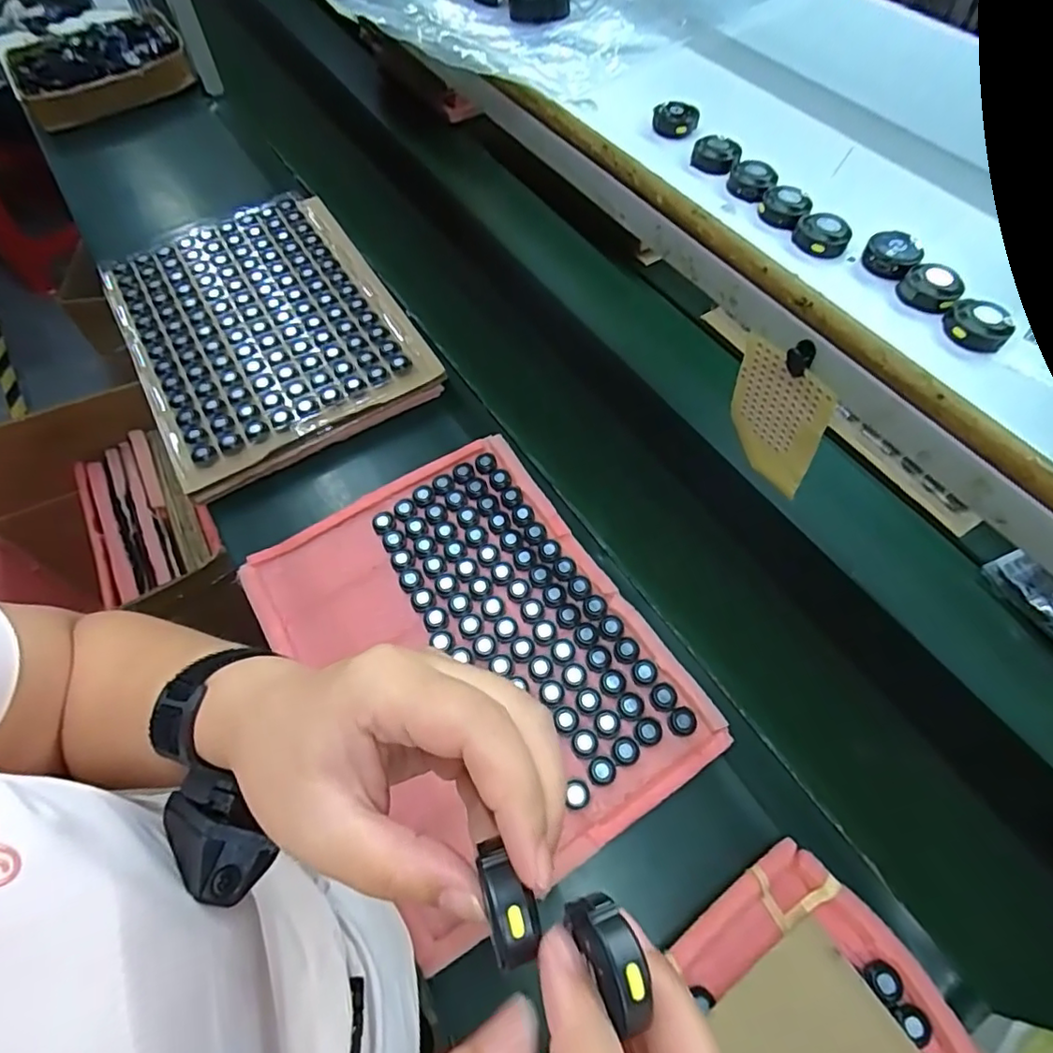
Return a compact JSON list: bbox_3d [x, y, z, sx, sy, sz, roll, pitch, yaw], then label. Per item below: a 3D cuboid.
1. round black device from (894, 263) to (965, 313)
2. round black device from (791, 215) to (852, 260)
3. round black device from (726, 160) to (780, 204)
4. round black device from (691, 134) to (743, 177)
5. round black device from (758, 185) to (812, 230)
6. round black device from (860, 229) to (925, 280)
[{"bbox_3d":[0.222,-0.132,0.314,0.030,0.012,0.030,1,60,-2],"label":"round black device"},{"bbox_3d":[0.174,-0.171,0.336,0.031,0.012,0.031,1,60,-2],"label":"round black device"},{"bbox_3d":[0.143,-0.219,0.363,0.028,0.011,0.032,24,62,12],"label":"round black device"},{"bbox_3d":[0.125,-0.244,0.378,0.030,0.015,0.030,15,60,7],"label":"round black device"},{"bbox_3d":[0.158,-0.195,0.349,0.030,0.011,0.030,1,60,-2],"label":"round black device"},{"bbox_3d":[0.208,-0.155,0.326,0.028,0.012,0.029,33,64,16],"label":"round black device"}]

